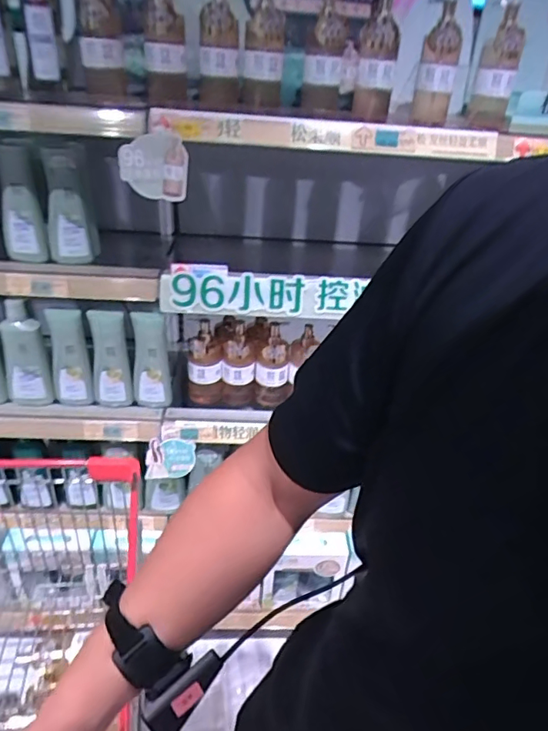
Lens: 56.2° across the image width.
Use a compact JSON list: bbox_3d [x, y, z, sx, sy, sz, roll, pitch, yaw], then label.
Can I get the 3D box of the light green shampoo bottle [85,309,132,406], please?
[{"bbox_3d":[-0.346,-0.002,1.078,0.081,0.225,0.058,-6,35,-14],"label":"light green shampoo bottle"}]

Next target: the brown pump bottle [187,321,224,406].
[{"bbox_3d":[-0.155,-0.002,1.134,0.076,0.174,0.064,-7,35,-15],"label":"brown pump bottle"}]

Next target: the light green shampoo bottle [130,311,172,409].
[{"bbox_3d":[-0.263,-0.003,1.089,0.079,0.221,0.054,-7,35,-15],"label":"light green shampoo bottle"}]

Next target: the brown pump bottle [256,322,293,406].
[{"bbox_3d":[-0.001,0.001,1.145,0.072,0.174,0.073,16,36,18],"label":"brown pump bottle"}]

